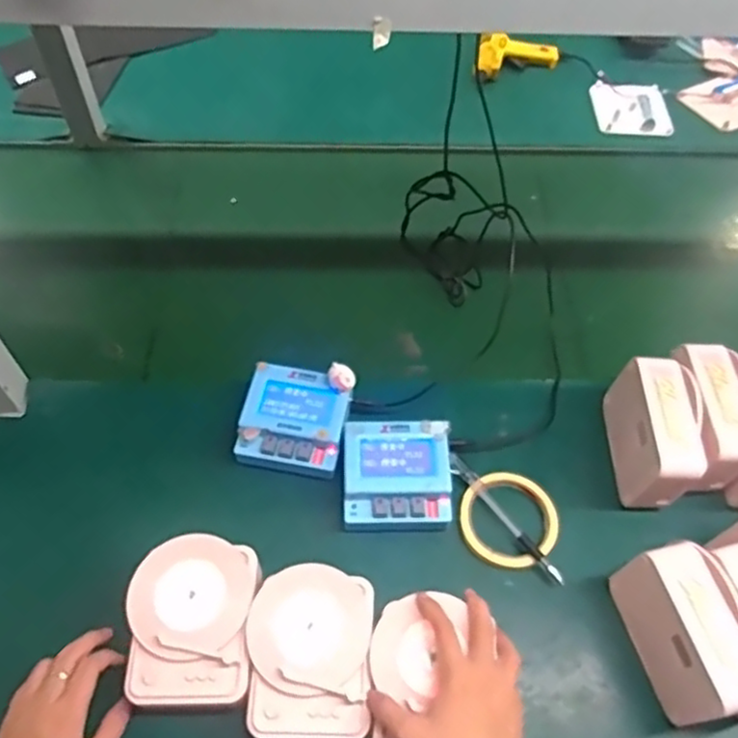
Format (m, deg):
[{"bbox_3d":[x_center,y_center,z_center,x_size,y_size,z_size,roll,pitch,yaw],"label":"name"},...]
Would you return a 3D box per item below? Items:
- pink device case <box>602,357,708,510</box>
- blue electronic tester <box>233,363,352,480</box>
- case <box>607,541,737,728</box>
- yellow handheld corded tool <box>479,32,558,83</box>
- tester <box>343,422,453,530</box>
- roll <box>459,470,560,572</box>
[{"bbox_3d":[0.277,0.063,0.652,0.059,0.098,0.123,2,56,-1],"label":"pink device case"},{"bbox_3d":[-0.074,0.051,0.672,0.102,0.034,0.098,11,56,5],"label":"blue electronic tester"},{"bbox_3d":[0.264,0.221,0.560,0.064,0.097,0.132,-12,57,-10],"label":"case"},{"bbox_3d":[0.239,-0.493,1.059,0.131,0.027,0.089,4,56,1],"label":"yellow handheld corded tool"},{"bbox_3d":[0.028,0.105,0.651,0.101,0.049,0.099,2,56,-1],"label":"tester"},{"bbox_3d":[0.135,0.148,0.649,0.093,0.020,0.090,1,56,-2],"label":"roll"}]

